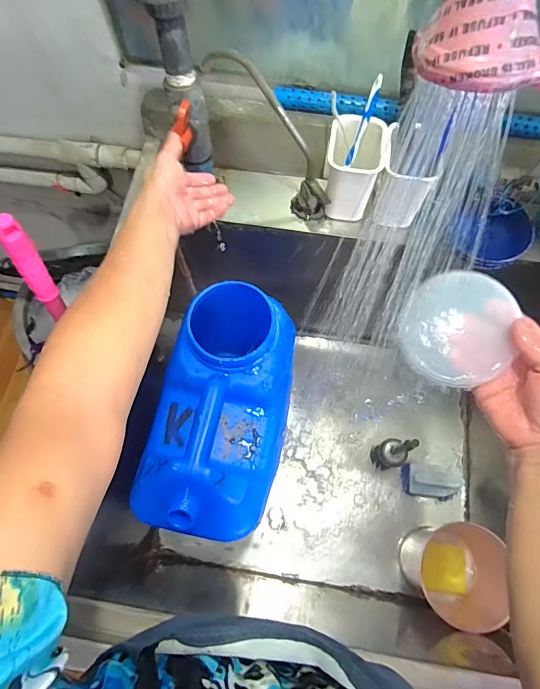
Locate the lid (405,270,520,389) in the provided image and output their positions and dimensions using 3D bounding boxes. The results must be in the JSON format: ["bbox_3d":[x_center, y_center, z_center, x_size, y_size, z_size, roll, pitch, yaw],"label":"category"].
[{"bbox_3d":[0.177,-0.017,0.397,0.093,0.021,0.105,11,83,15],"label":"lid"}]

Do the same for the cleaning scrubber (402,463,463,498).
[{"bbox_3d":[0.324,0.275,0.846,0.108,0.080,0.061,12,70,5],"label":"cleaning scrubber"}]

